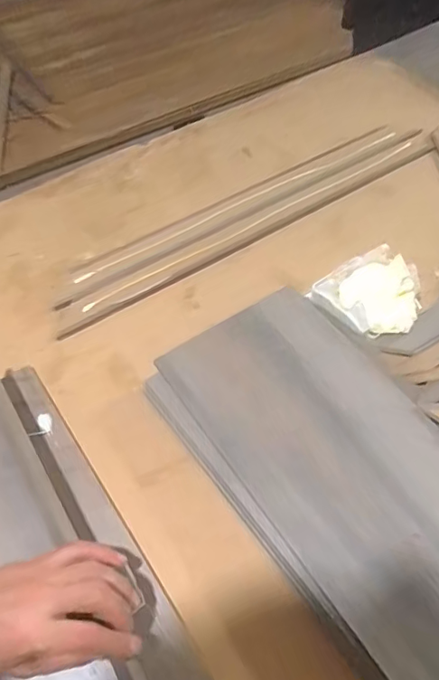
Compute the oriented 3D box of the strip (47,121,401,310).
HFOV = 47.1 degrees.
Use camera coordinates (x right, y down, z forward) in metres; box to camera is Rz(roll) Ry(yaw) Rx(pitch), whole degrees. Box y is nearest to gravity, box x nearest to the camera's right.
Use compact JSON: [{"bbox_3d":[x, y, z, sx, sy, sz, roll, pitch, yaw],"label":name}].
[{"bbox_3d":[0.030,-0.202,0.750,0.584,0.007,0.049,-29,60,-18],"label":"strip"}]

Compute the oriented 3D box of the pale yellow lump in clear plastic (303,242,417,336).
[{"bbox_3d":[0.191,-0.062,0.622,0.107,0.052,0.116,0,56,1],"label":"pale yellow lump in clear plastic"}]

